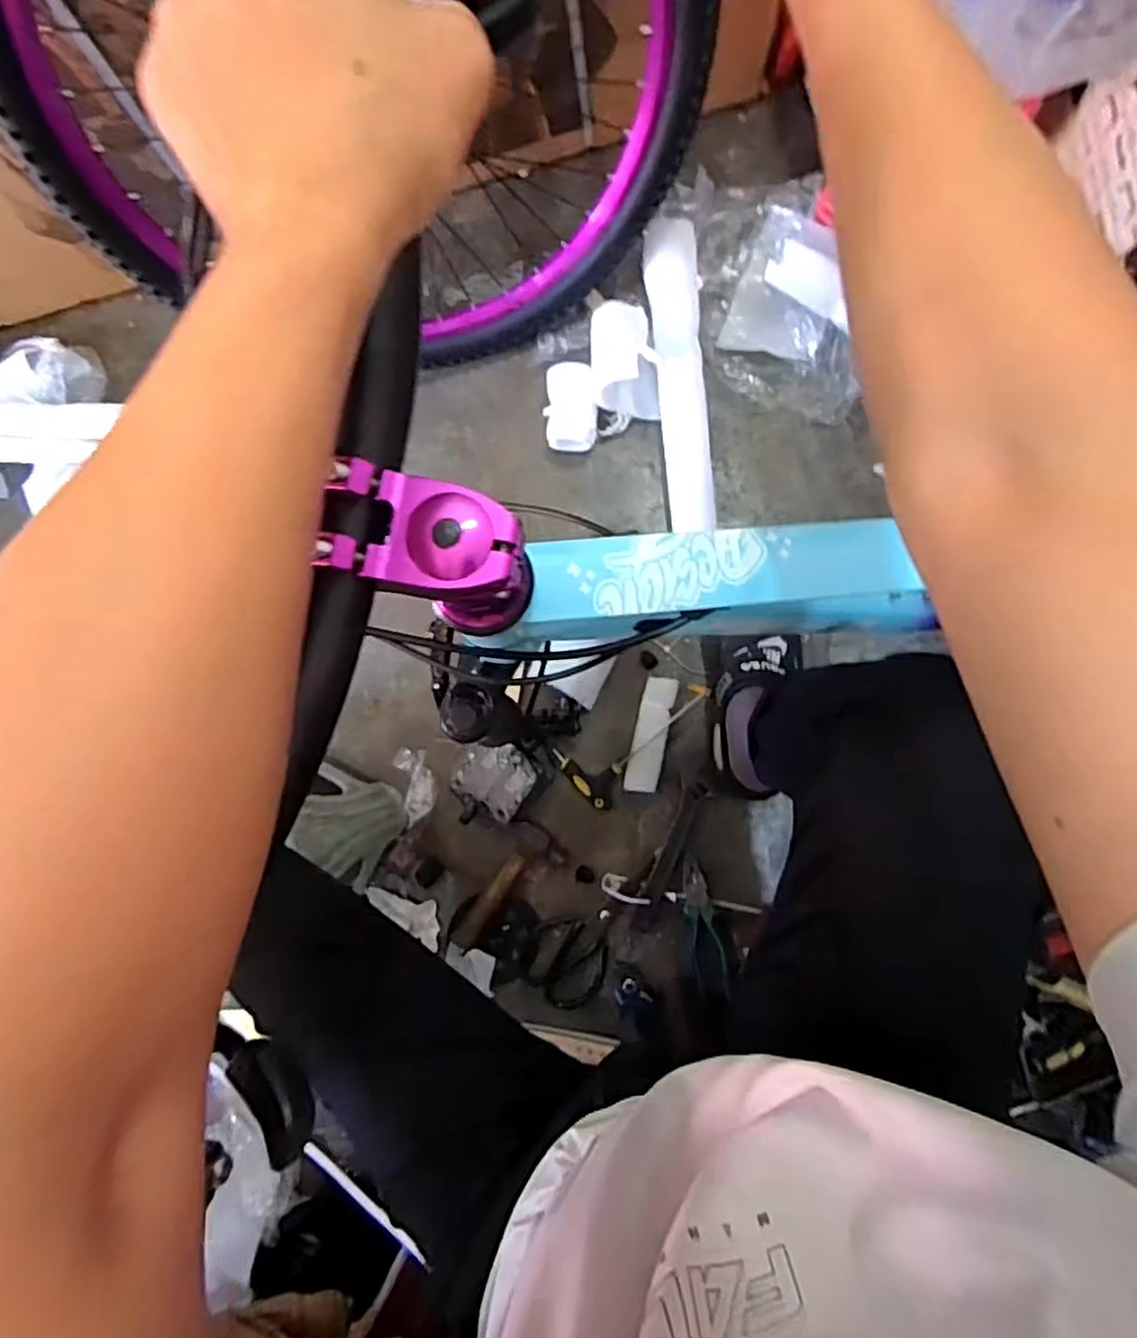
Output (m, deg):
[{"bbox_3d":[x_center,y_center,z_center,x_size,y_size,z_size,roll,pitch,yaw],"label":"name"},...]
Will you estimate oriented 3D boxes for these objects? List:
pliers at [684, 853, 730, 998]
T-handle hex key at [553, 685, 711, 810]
[{"bbox_3d":[0.168,0.320,0.901,0.041,0.023,0.158,-9,87,2],"label":"pliers"},{"bbox_3d":[0.081,0.078,0.922,0.092,0.011,0.207,44,90,3],"label":"T-handle hex key"}]

